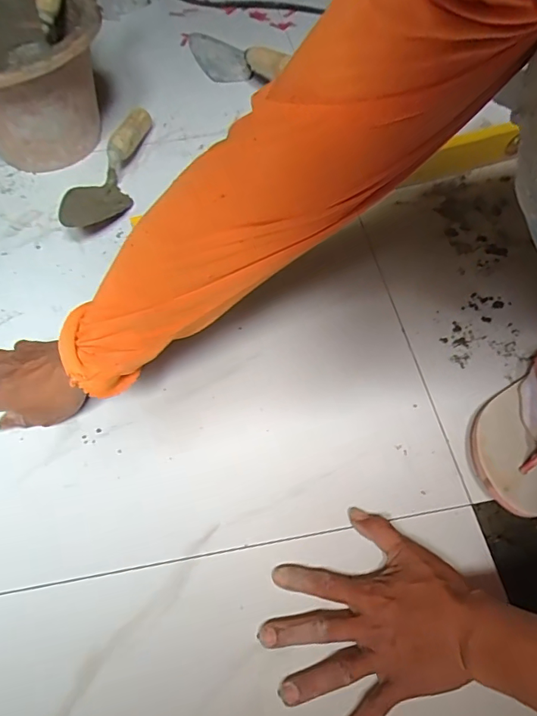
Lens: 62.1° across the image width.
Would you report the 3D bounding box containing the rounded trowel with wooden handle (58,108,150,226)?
[{"bbox_3d":[-0.225,-0.259,0.617,0.078,0.051,0.266,3,59,5],"label":"rounded trowel with wooden handle"}]

